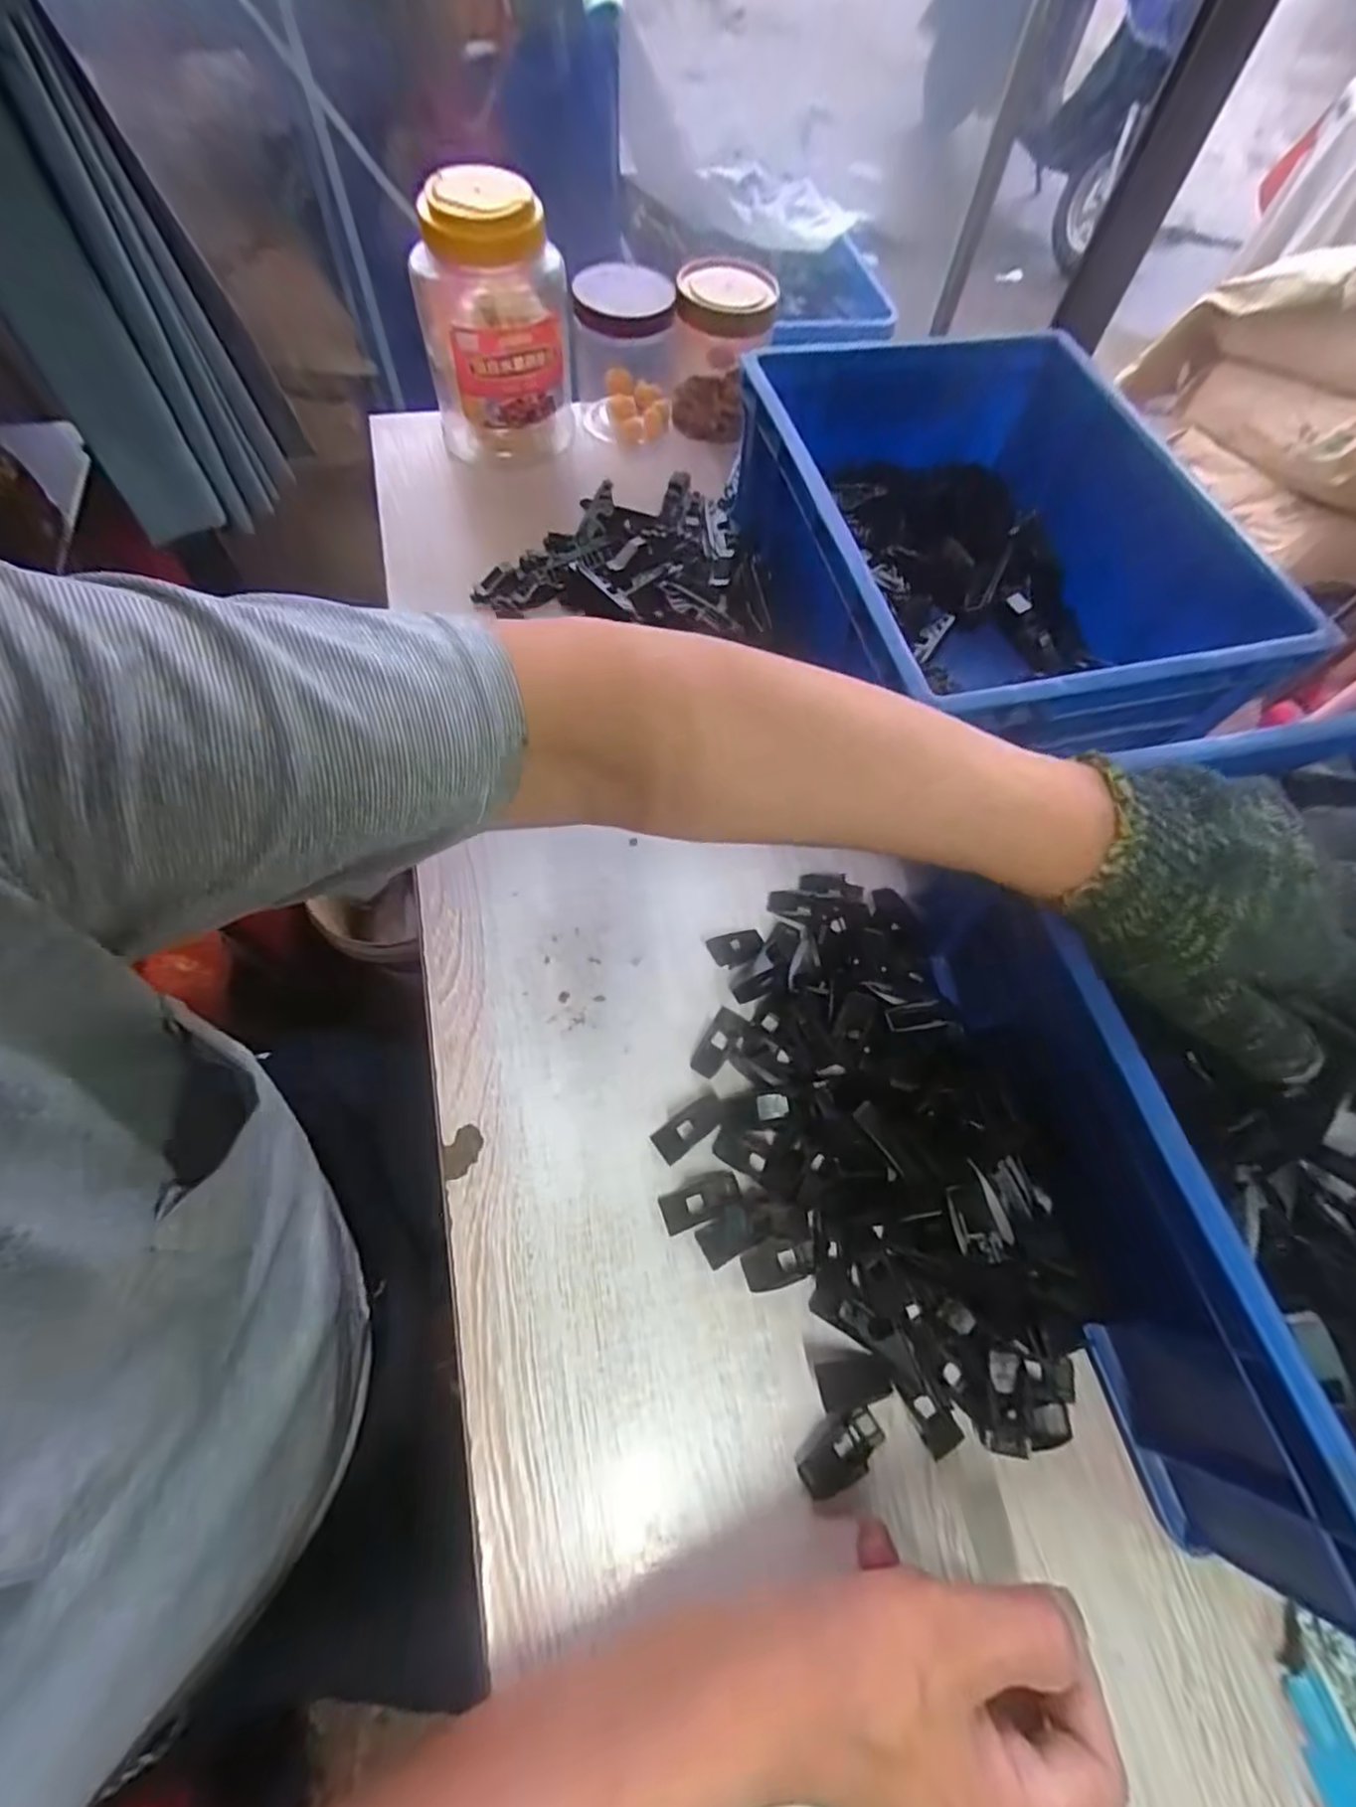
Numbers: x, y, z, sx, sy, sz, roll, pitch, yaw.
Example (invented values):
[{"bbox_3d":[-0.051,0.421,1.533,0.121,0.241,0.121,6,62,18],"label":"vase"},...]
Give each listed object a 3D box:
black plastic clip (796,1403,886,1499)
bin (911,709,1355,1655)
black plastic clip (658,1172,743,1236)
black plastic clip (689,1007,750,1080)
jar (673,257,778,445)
[{"bbox_3d":[0.073,0.244,0.303,0.041,0.012,0.023,-32,70,-17],"label":"black plastic clip"},{"bbox_3d":[0.305,0.089,0.320,0.277,0.106,0.324,-11,65,-9],"label":"bin"},{"bbox_3d":[0.012,0.153,0.349,0.042,0.007,0.020,-23,68,-14],"label":"black plastic clip"},{"bbox_3d":[0.024,0.080,0.385,0.021,0.004,0.041,29,66,10],"label":"black plastic clip"},{"bbox_3d":[0.038,-0.485,0.602,0.078,0.117,0.076,1,64,-3],"label":"jar"}]

